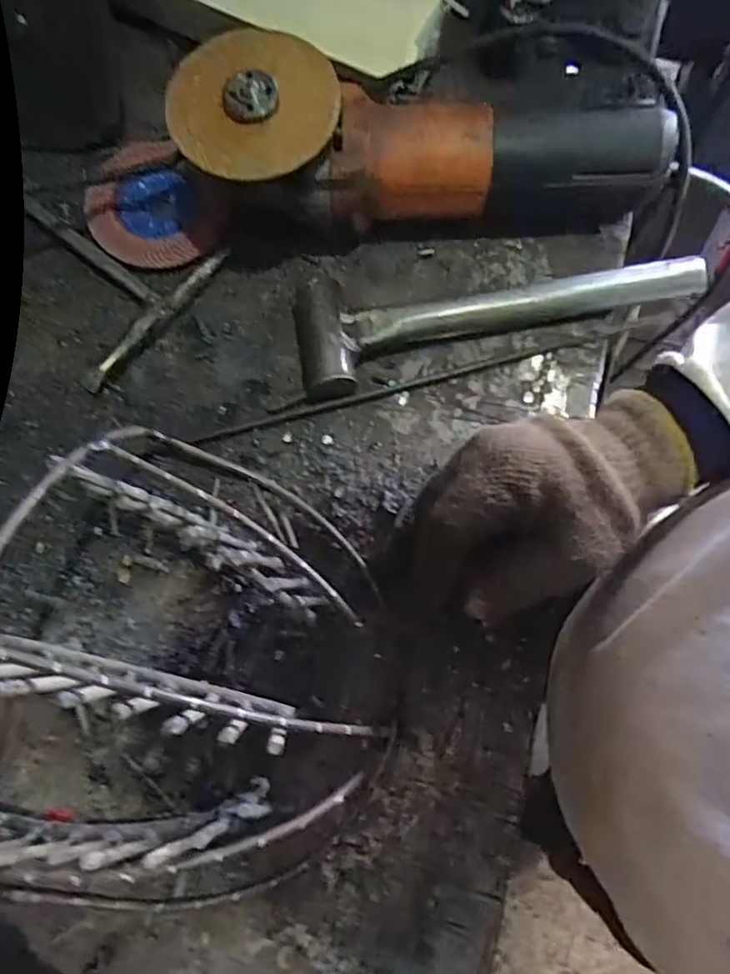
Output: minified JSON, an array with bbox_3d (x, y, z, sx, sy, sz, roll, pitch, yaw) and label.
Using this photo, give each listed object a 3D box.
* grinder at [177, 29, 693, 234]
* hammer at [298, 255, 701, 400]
[{"bbox_3d":[0.037,-0.207,0.376,0.283,0.094,0.092,-6,75,-2],"label":"grinder"},{"bbox_3d":[0.079,-0.117,0.391,0.248,0.028,0.065,-14,74,-2],"label":"hammer"}]

